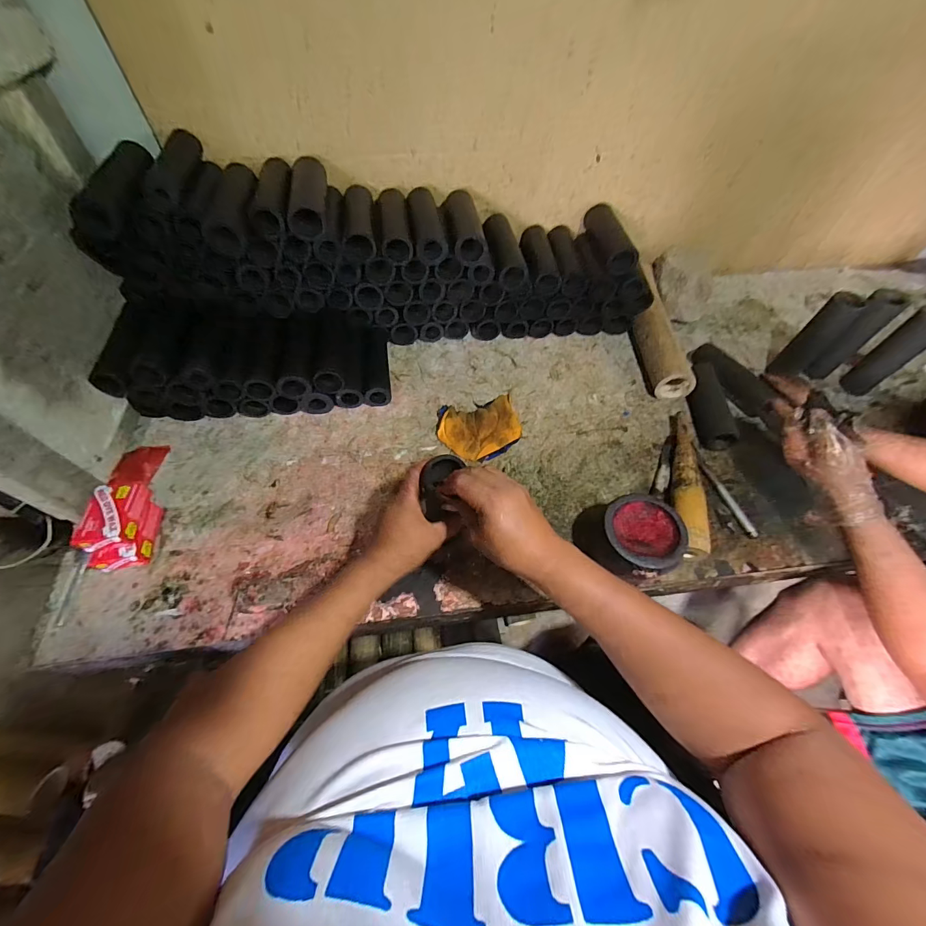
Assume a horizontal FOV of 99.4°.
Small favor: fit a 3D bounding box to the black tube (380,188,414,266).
[{"bbox_3d":[-0.127,-0.440,0.724,0.051,0.044,0.192,-8,56,-5],"label":"black tube"}]

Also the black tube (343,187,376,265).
[{"bbox_3d":[-0.191,-0.444,0.722,0.055,0.051,0.195,-8,56,-6],"label":"black tube"}]

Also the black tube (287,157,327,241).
[{"bbox_3d":[-0.266,-0.469,0.679,0.062,0.066,0.192,-8,56,-6],"label":"black tube"}]

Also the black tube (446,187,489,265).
[{"bbox_3d":[0.003,-0.446,0.733,0.061,0.052,0.194,-5,56,-3],"label":"black tube"}]

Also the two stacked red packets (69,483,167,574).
[{"bbox_3d":[-0.499,0.091,0.568,0.084,0.062,0.118,-8,56,-6],"label":"two stacked red packets"}]

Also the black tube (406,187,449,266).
[{"bbox_3d":[-0.070,-0.442,0.727,0.057,0.050,0.187,-9,56,-6],"label":"black tube"}]

